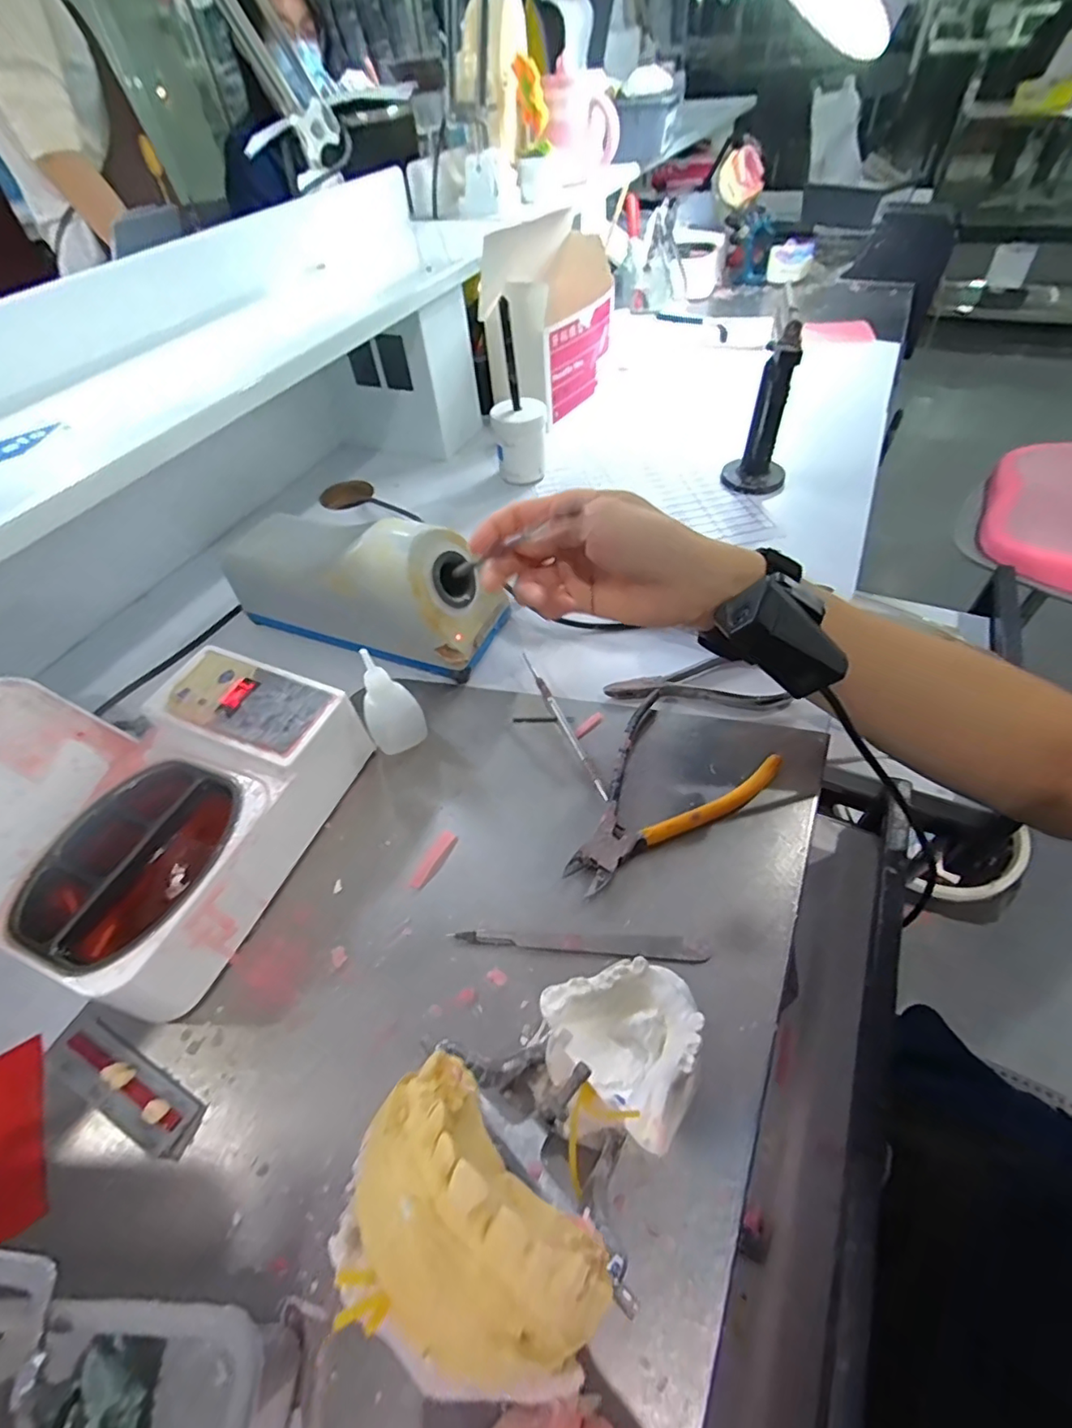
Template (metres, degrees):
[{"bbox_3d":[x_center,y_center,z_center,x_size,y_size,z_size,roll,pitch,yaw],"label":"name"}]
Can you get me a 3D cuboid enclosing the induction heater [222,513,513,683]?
[{"bbox_3d":[-0.137,-0.103,0.429,0.216,0.091,0.075,15,53,17],"label":"induction heater"}]

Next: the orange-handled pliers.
[{"bbox_3d":[0.072,0.051,0.337,0.092,0.013,0.141,31,59,27],"label":"orange-handled pliers"}]

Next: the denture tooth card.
[{"bbox_3d":[-0.195,0.175,0.264,0.086,0.010,0.024,19,54,20],"label":"denture tooth card"}]

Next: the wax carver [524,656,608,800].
[{"bbox_3d":[0.017,0.004,0.385,0.007,0.007,0.136,-21,51,-12],"label":"wax carver"}]

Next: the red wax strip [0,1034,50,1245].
[{"bbox_3d":[-0.241,0.193,0.257,0.025,0.004,0.083,-29,49,-20],"label":"red wax strip"}]

